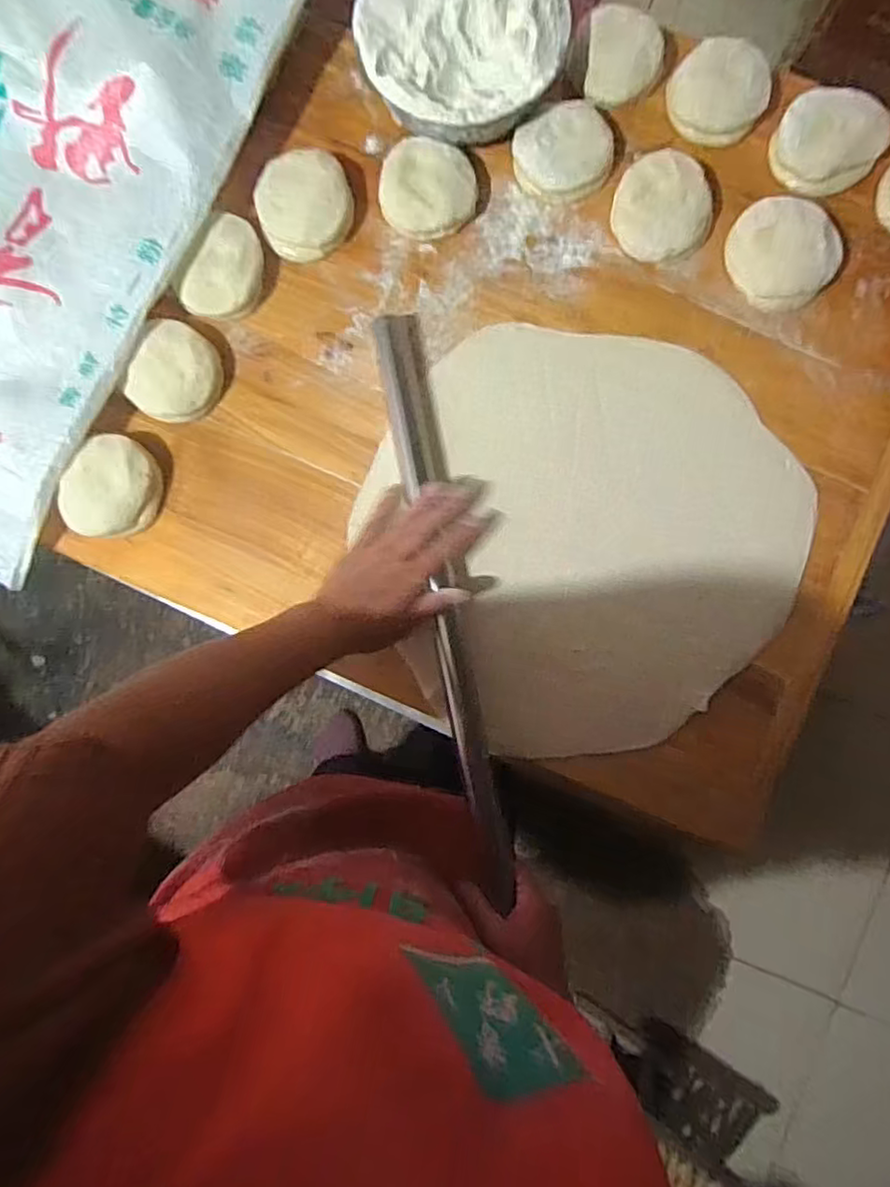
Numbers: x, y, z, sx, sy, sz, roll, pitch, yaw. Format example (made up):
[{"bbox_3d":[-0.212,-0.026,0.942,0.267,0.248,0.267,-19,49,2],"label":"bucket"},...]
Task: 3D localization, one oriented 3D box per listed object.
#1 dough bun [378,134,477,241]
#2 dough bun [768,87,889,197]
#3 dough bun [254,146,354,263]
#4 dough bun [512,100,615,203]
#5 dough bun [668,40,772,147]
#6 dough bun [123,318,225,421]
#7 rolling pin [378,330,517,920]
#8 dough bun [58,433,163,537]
[{"bbox_3d":[-0.017,-0.396,0.635,0.094,0.035,0.079,15,88,2],"label":"dough bun"},{"bbox_3d":[0.374,-0.441,0.629,0.098,0.035,0.092,0,88,1],"label":"dough bun"},{"bbox_3d":[-0.139,-0.386,0.636,0.091,0.039,0.091,0,88,1],"label":"dough bun"},{"bbox_3d":[0.118,-0.435,0.632,0.098,0.036,0.081,-20,87,0],"label":"dough bun"},{"bbox_3d":[0.272,-0.494,0.634,0.092,0.032,0.088,0,88,1],"label":"dough bun"},{"bbox_3d":[-0.262,-0.214,0.629,0.076,0.027,0.091,23,88,2],"label":"dough bun"},{"bbox_3d":[0.002,0.005,0.623,0.041,0.031,0.560,-10,86,0],"label":"rolling pin"},{"bbox_3d":[-0.322,-0.101,0.621,0.081,0.029,0.095,18,88,2],"label":"dough bun"}]

